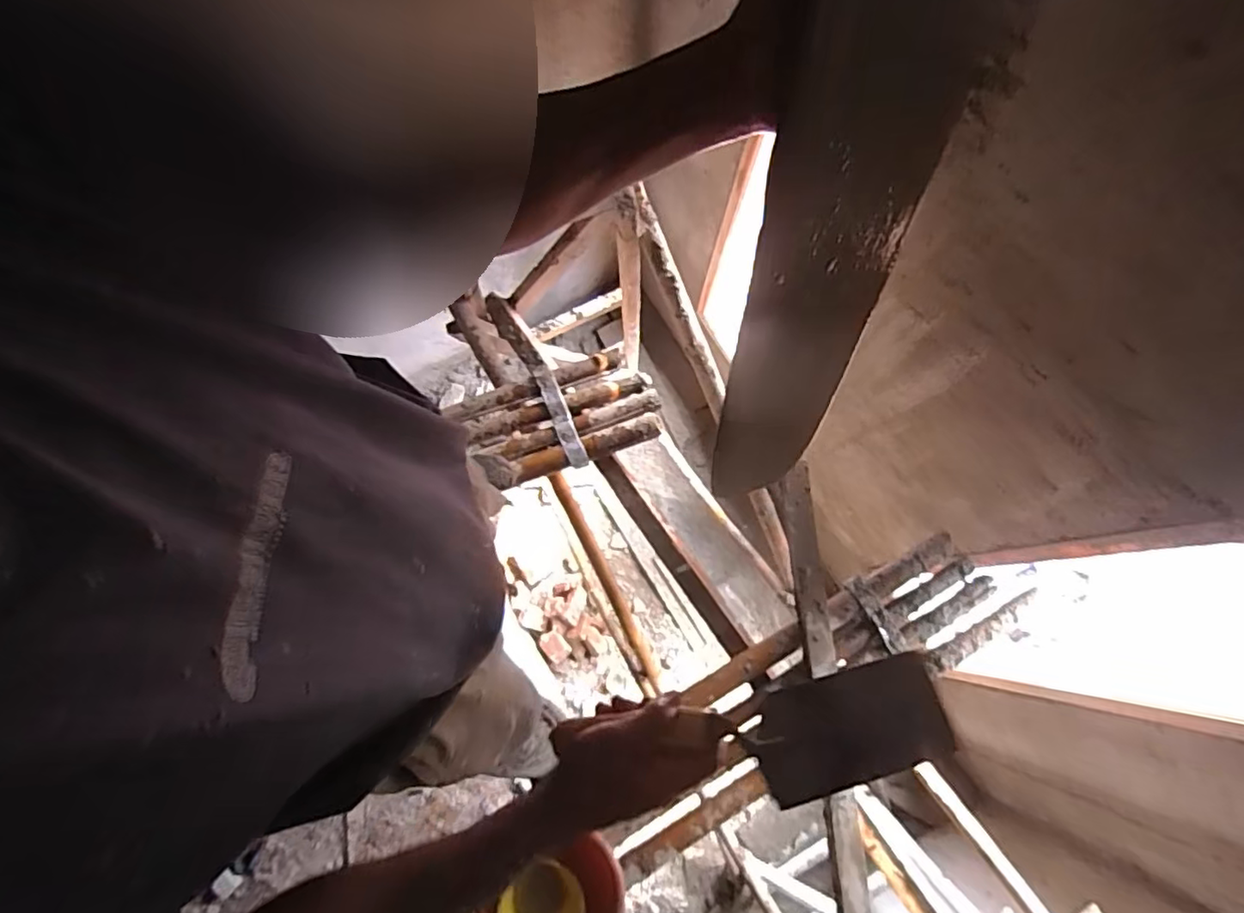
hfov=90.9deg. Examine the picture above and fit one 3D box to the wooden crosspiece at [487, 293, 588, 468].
[{"bbox_3d":[-0.189,-0.185,1.413,0.061,0.062,0.462,-27,79,-7],"label":"wooden crosspiece"}]

